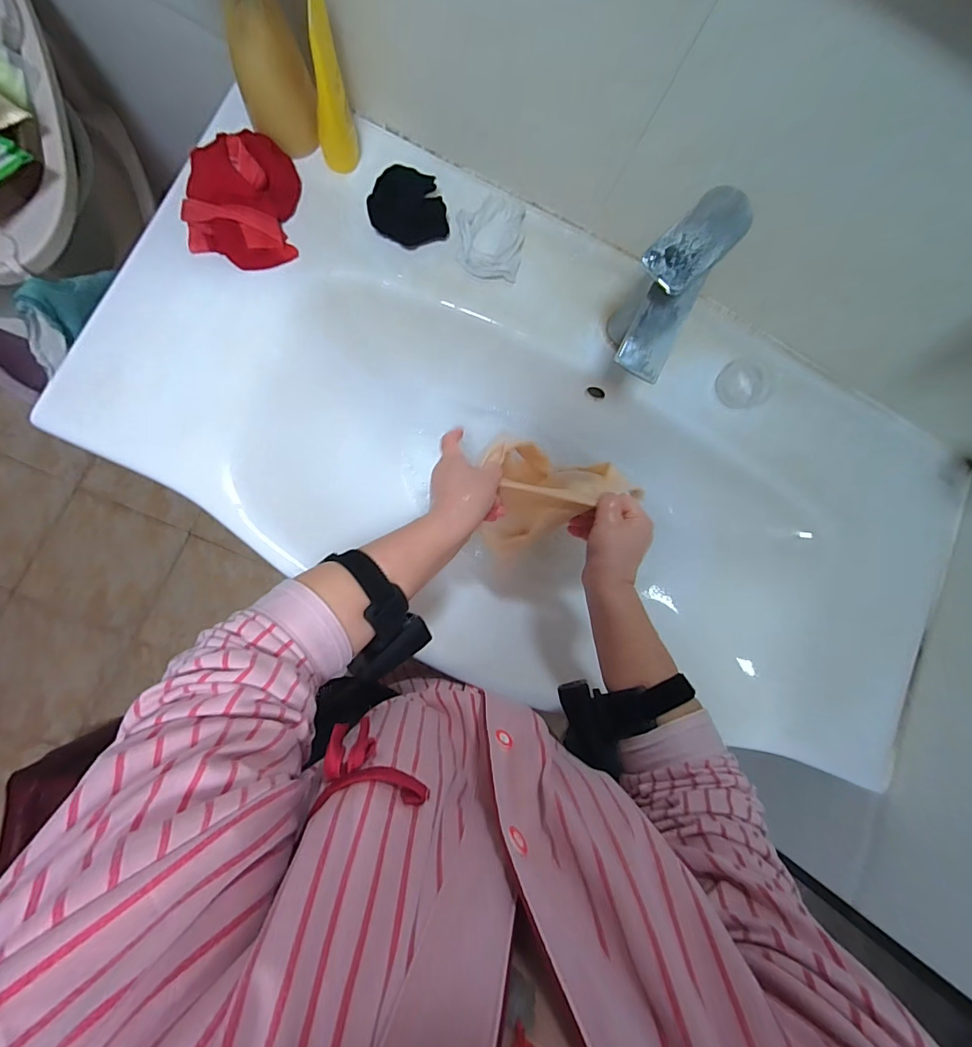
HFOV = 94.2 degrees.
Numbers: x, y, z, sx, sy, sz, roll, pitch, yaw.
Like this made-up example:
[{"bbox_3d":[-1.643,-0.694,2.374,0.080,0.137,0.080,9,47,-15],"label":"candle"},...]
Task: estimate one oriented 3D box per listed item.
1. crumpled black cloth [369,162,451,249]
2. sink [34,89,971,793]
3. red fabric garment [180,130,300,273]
[{"bbox_3d":[-0.082,-0.339,0.485,0.084,0.041,0.063,2,85,-10],"label":"crumpled black cloth"},{"bbox_3d":[0.096,-0.061,0.548,0.969,0.136,0.499,21,82,-7],"label":"sink"},{"bbox_3d":[-0.247,-0.329,0.452,0.099,0.047,0.119,3,85,-10],"label":"red fabric garment"}]

